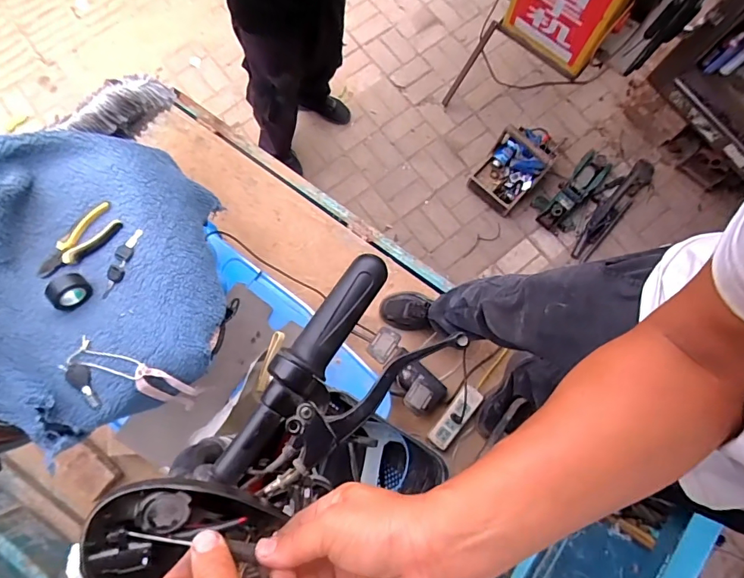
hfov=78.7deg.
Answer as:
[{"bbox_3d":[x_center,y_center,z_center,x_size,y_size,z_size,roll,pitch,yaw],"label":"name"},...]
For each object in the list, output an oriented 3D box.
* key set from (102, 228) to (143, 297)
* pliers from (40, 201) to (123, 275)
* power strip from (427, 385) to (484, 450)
[{"bbox_3d":[-0.406,-0.042,0.735,0.025,0.018,0.118,21,79,4],"label":"key set"},{"bbox_3d":[-0.483,-0.076,0.743,0.152,0.021,0.063,-37,81,-8],"label":"pliers"},{"bbox_3d":[0.235,0.356,1.262,0.065,0.037,0.193,38,80,7],"label":"power strip"}]

